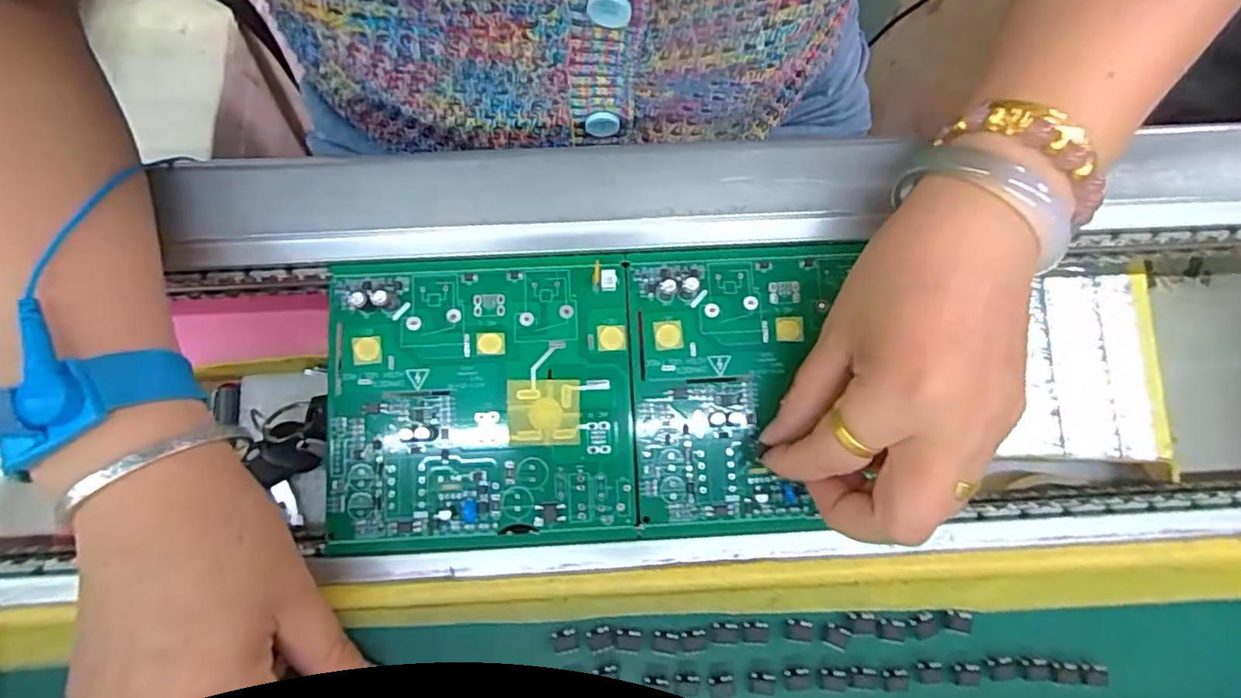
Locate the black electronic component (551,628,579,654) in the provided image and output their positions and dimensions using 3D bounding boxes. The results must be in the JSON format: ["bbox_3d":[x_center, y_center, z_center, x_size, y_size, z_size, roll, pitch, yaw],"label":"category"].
[{"bbox_3d":[-0.022,0.113,0.226,0.010,0.004,0.008,-16,84,-4],"label":"black electronic component"}]

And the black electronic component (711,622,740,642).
[{"bbox_3d":[0.040,0.110,0.228,0.011,0.004,0.007,3,83,-1],"label":"black electronic component"}]

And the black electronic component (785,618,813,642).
[{"bbox_3d":[0.070,0.109,0.228,0.010,0.004,0.008,9,83,-1],"label":"black electronic component"}]

